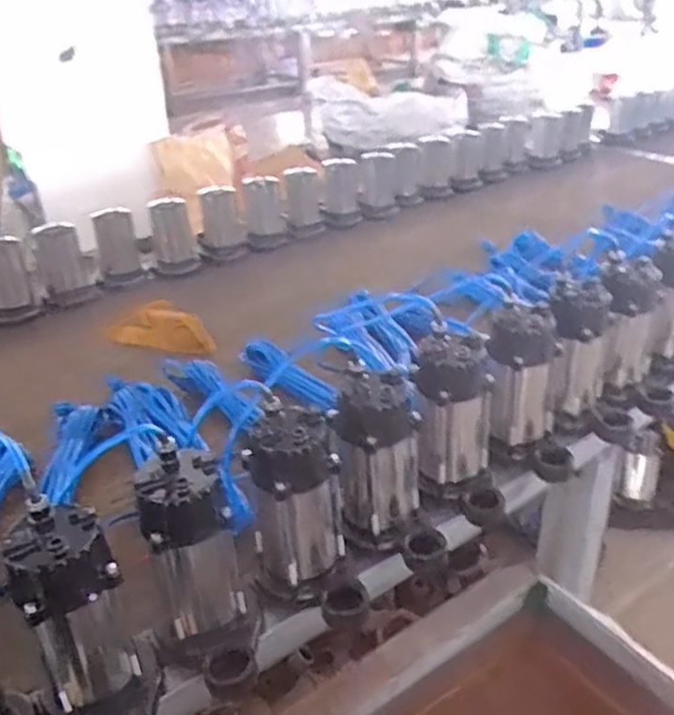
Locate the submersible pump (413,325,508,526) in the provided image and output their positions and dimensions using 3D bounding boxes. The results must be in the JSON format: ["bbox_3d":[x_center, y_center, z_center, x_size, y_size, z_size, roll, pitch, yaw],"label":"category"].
[{"bbox_3d":[0.167,0.093,0.968,0.119,0.229,0.118,0,29,6],"label":"submersible pump"}]

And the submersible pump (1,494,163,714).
[{"bbox_3d":[-0.243,0.283,0.693,0.113,0.251,0.145,-12,31,-16],"label":"submersible pump"}]

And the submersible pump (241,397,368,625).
[{"bbox_3d":[-0.036,0.191,0.823,0.109,0.223,0.147,-21,34,-29],"label":"submersible pump"}]

